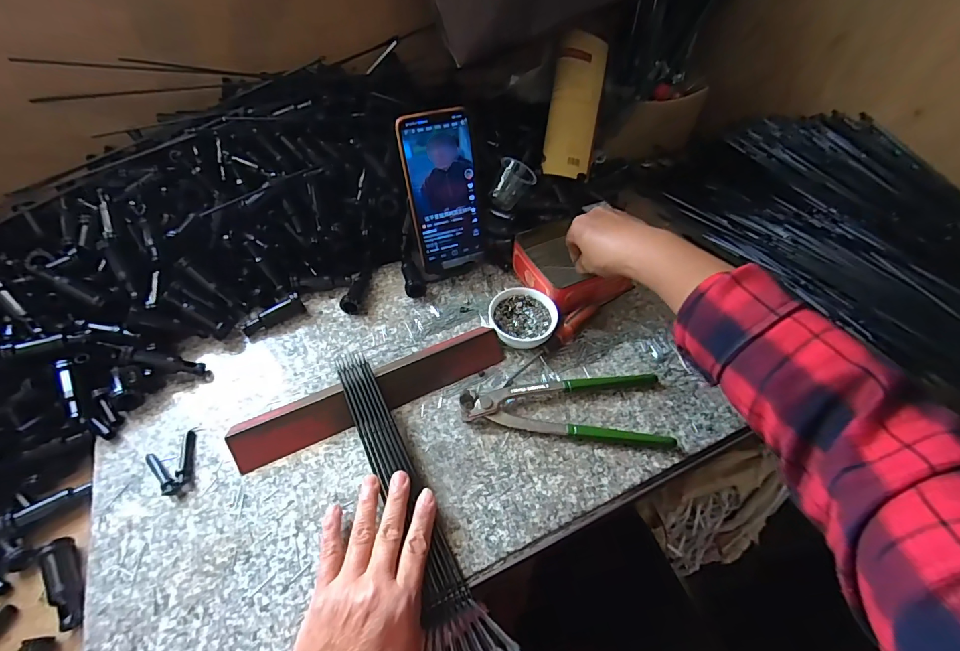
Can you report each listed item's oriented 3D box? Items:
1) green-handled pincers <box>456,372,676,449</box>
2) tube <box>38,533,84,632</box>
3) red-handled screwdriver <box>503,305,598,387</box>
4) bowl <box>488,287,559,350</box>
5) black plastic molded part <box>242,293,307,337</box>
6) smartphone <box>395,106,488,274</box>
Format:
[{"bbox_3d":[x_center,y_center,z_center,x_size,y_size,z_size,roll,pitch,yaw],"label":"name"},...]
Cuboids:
[{"bbox_3d":[0.081,0.069,0.411,0.193,0.018,0.074,5,52,3],"label":"green-handled pincers"},{"bbox_3d":[-0.317,0.195,0.325,0.018,0.016,0.066,-29,58,-22],"label":"tube"},{"bbox_3d":[0.074,0.020,0.450,0.129,0.017,0.017,-40,62,-12],"label":"red-handled screwdriver"},{"bbox_3d":[0.046,-0.006,0.463,0.070,0.026,0.070,1,52,-1],"label":"bowl"},{"bbox_3d":[-0.221,-0.011,0.461,0.064,0.018,0.014,-35,61,-25],"label":"black plastic molded part"},{"bbox_3d":[-0.037,-0.140,0.464,0.078,0.164,0.009,-18,34,-14],"label":"smartphone"}]

